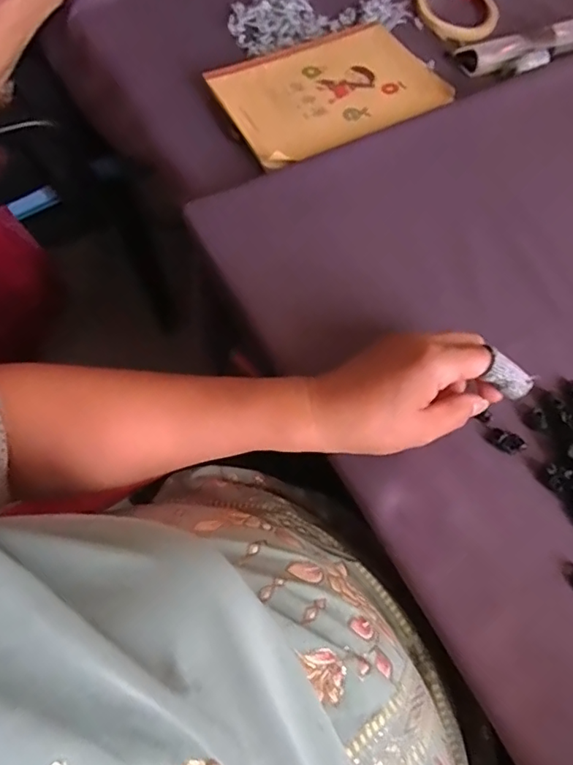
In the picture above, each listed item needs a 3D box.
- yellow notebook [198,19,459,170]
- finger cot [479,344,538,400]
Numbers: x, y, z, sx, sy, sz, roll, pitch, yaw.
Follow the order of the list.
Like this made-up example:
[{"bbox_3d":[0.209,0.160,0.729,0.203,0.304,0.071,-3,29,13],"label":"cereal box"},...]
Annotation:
[{"bbox_3d":[0.042,-0.294,0.519,0.213,0.013,0.146,-27,72,-13],"label":"yellow notebook"},{"bbox_3d":[0.143,-0.004,0.334,0.048,0.015,0.017,31,59,-34],"label":"finger cot"}]

